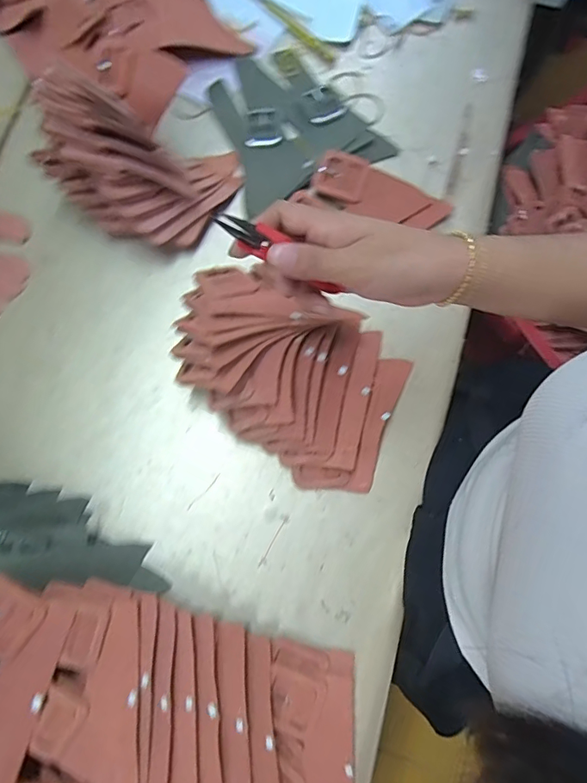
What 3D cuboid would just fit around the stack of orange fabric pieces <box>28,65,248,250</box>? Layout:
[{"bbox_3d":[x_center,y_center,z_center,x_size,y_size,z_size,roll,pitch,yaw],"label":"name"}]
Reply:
[{"bbox_3d":[-0.146,-0.226,0.458,0.150,0.110,0.141,30,81,5],"label":"stack of orange fabric pieces"}]

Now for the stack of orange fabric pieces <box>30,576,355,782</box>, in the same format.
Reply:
[{"bbox_3d":[-0.072,0.259,0.388,0.283,0.055,0.142,18,80,3],"label":"stack of orange fabric pieces"}]

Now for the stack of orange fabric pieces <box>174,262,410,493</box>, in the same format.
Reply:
[{"bbox_3d":[-0.004,-0.020,0.430,0.207,0.076,0.169,23,80,3],"label":"stack of orange fabric pieces"}]

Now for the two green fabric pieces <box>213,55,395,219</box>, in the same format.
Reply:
[{"bbox_3d":[-0.007,-0.294,0.518,0.158,0.015,0.166,-27,81,-5],"label":"two green fabric pieces"}]

